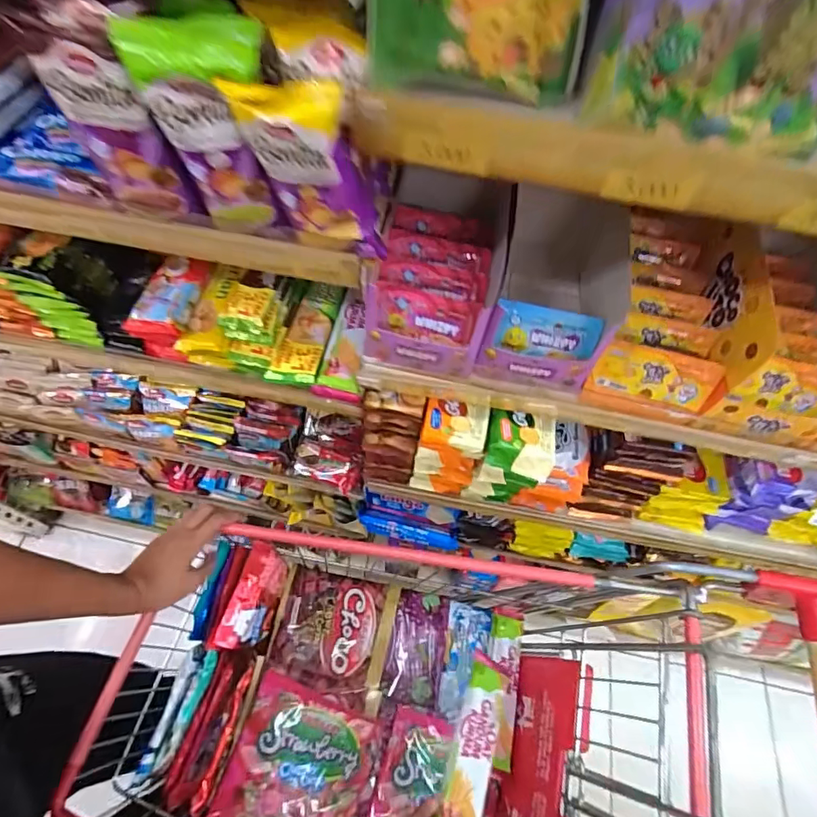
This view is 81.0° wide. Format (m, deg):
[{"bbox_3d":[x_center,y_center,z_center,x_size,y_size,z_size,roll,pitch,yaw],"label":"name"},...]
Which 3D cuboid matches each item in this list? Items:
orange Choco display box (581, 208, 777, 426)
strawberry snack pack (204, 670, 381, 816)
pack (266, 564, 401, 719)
[{"bbox_3d":[0.267,-0.119,0.480,0.116,0.103,0.236,16,61,7],"label":"orange Choco display box"},{"bbox_3d":[-0.131,0.447,0.591,0.172,0.032,0.162,16,61,7],"label":"strawberry snack pack"},{"bbox_3d":[-0.110,0.324,0.691,0.170,0.025,0.172,14,46,2],"label":"pack"}]

